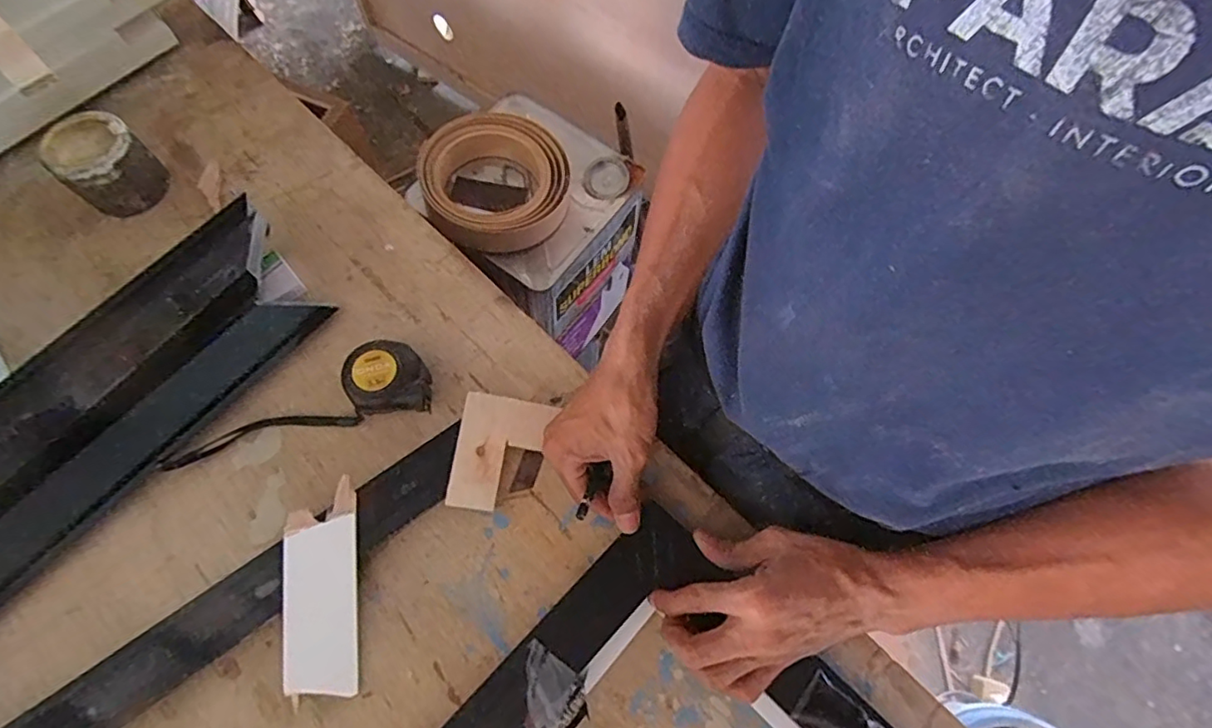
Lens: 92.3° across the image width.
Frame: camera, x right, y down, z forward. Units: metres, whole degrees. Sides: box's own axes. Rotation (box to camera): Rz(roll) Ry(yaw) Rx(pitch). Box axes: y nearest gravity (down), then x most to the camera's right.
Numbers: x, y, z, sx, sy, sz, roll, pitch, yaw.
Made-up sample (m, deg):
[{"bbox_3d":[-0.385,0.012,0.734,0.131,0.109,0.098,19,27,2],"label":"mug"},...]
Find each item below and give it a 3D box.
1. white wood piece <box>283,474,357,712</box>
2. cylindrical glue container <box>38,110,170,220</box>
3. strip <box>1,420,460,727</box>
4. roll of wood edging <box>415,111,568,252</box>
[{"bbox_3d":[-0.212,0.166,0.431,0.049,0.006,0.147,-3,78,-12],"label":"white wood piece"},{"bbox_3d":[-0.461,-0.184,0.539,0.072,0.065,0.062,-41,75,-16],"label":"cylindrical glue container"},{"bbox_3d":[-0.264,0.171,0.423,0.368,0.015,0.043,-35,75,-14],"label":"strip"},{"bbox_3d":[-0.138,-0.231,0.738,0.178,0.069,0.189,-9,70,-6],"label":"roll of wood edging"}]

